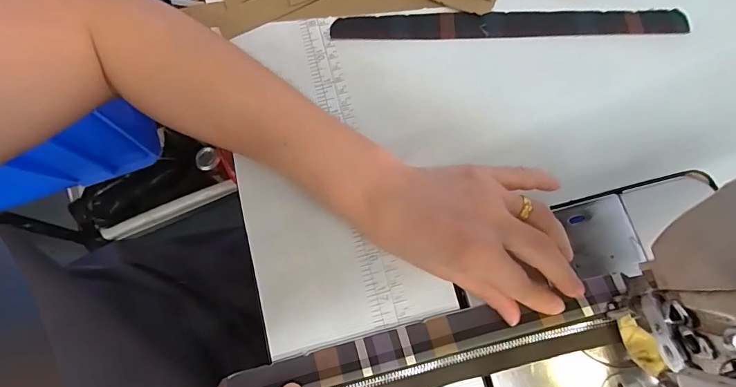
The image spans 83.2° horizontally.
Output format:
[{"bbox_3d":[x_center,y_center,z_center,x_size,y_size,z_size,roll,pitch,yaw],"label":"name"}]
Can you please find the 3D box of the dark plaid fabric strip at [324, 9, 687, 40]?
[{"bbox_3d":[0.104,-0.125,0.309,0.257,0.005,0.022,-1,74,2],"label":"dark plaid fabric strip"}]

